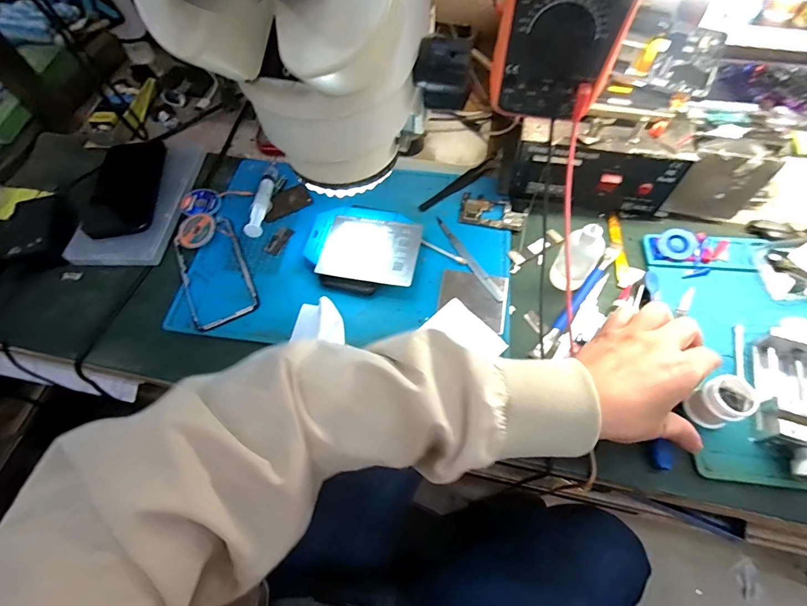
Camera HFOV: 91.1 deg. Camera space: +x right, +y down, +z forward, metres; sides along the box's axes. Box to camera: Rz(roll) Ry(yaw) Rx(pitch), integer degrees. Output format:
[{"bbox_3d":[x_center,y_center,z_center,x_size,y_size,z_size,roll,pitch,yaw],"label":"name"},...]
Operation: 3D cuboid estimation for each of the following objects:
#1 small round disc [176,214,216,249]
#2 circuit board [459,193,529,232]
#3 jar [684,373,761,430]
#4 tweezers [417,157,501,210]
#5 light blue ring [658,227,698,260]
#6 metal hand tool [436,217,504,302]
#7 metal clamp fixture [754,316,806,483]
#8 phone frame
[{"bbox_3d":[-0.240,-0.083,0.458,0.045,0.010,0.041,-1,61,3],"label":"small round disc"},{"bbox_3d":[0.105,-0.105,0.461,0.075,0.005,0.040,12,63,10],"label":"circuit board"},{"bbox_3d":[0.266,0.081,0.328,0.042,0.038,0.034,-18,62,-6],"label":"jar"},{"bbox_3d":[0.068,-0.147,0.479,0.121,0.016,0.013,-33,65,-14],"label":"tweezers"},{"bbox_3d":[0.290,-0.062,0.420,0.034,0.006,0.034,-2,84,15],"label":"light blue ring"},{"bbox_3d":[0.071,-0.051,0.433,0.013,0.005,0.124,-26,63,-11],"label":"metal hand tool"},{"bbox_3d":[0.333,0.077,0.330,0.060,0.032,0.137,22,65,15],"label":"metal clamp fixture"},{"bbox_3d":[-0.209,-0.035,0.437,0.070,0.004,0.138,-23,62,-9],"label":"phone frame"}]

